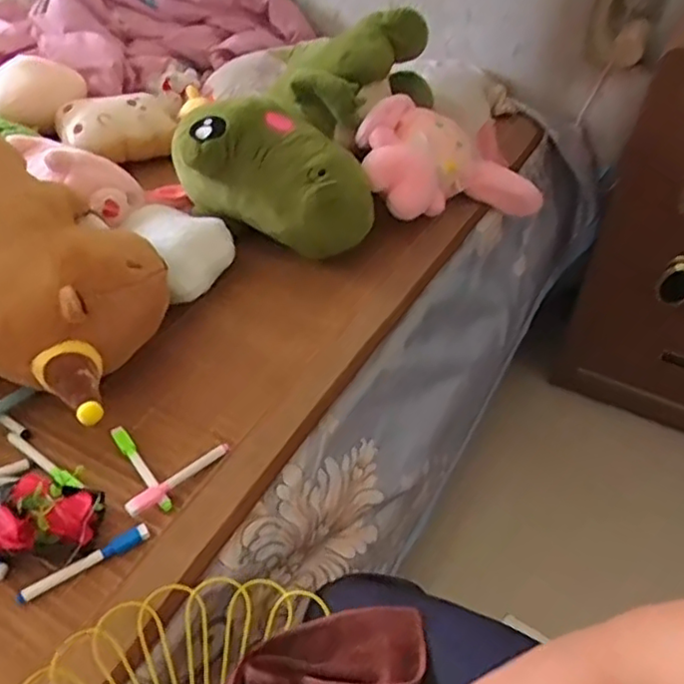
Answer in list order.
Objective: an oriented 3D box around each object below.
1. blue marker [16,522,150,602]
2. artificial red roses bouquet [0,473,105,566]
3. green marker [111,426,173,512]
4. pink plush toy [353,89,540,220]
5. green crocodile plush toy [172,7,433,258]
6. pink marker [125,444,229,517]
[{"bbox_3d":[-0.222,0.190,0.567,0.112,0.011,0.013,-23,49,-24],"label":"blue marker"},{"bbox_3d":[-0.289,0.154,0.573,0.142,0.052,0.078,4,44,2],"label":"artificial red roses bouquet"},{"bbox_3d":[-0.195,0.120,0.638,0.014,0.009,0.114,-29,52,-29],"label":"green marker"},{"bbox_3d":[0.158,-0.283,0.990,0.294,0.139,0.169,-15,46,-17],"label":"pink plush toy"},{"bbox_3d":[-0.046,-0.333,0.961,0.273,0.173,0.403,15,45,13],"label":"green crocodile plush toy"},{"bbox_3d":[-0.153,0.127,0.620,0.018,0.017,0.112,34,52,28],"label":"pink marker"}]

